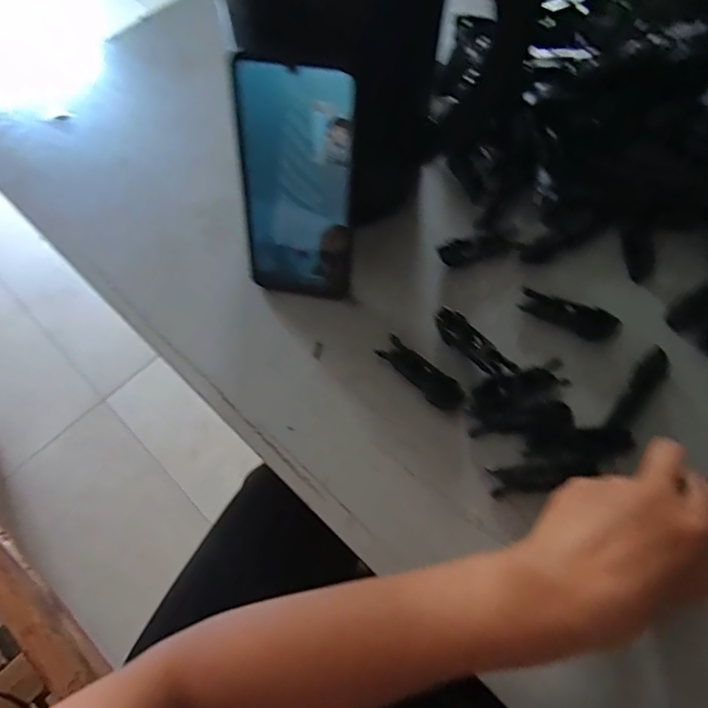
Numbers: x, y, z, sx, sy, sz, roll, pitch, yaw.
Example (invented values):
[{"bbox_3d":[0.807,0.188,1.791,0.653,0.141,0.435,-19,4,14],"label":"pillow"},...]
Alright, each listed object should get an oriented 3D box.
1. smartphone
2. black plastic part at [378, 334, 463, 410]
[{"bbox_3d":[-0.039,-0.109,0.350,0.074,0.162,0.011,8,44,5],"label":"smartphone"},{"bbox_3d":[0.049,0.015,0.371,0.070,0.013,0.019,41,72,18],"label":"black plastic part"}]

